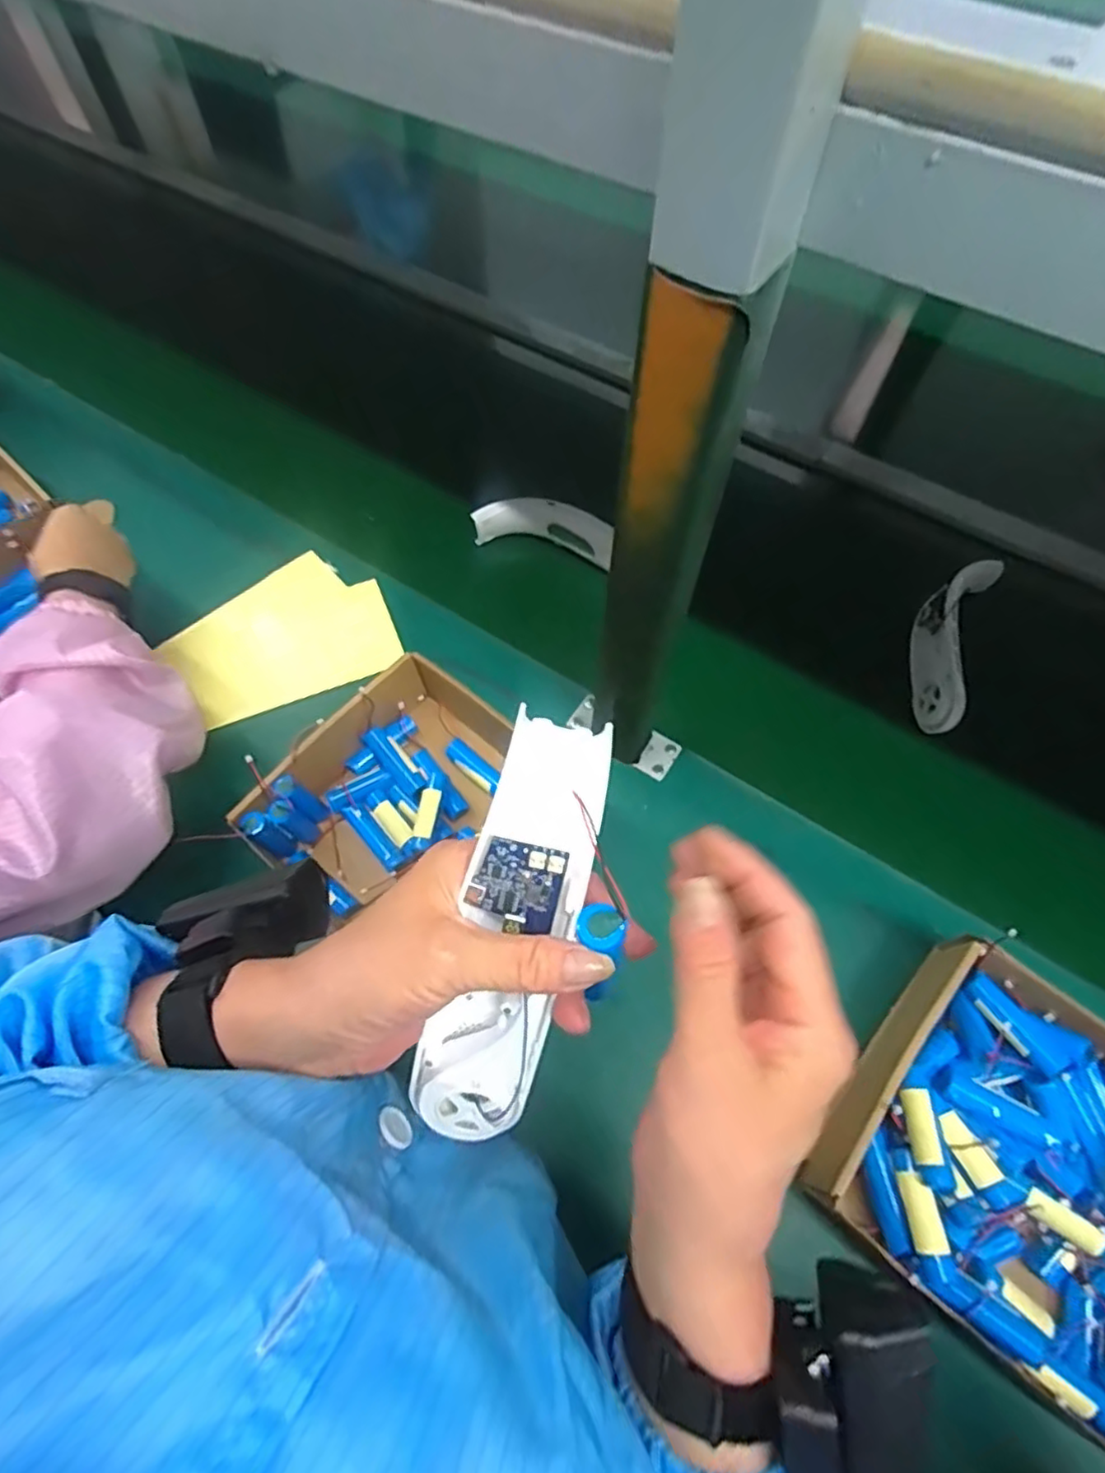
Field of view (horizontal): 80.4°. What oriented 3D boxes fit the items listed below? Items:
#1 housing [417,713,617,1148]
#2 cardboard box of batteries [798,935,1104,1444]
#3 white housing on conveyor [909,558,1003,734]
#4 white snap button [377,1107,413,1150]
[{"bbox_3d":[-0.017,0.086,0.267,0.045,0.024,0.191,17,107,9],"label":"housing"},{"bbox_3d":[0.281,0.254,0.387,0.197,0.064,0.193,39,70,18],"label":"cardboard box of batteries"},{"bbox_3d":[0.348,-0.086,0.576,0.048,0.037,0.177,24,66,12],"label":"white housing on conveyor"},{"bbox_3d":[-0.071,0.179,0.299,0.019,0.014,0.004,44,114,3],"label":"white snap button"}]

